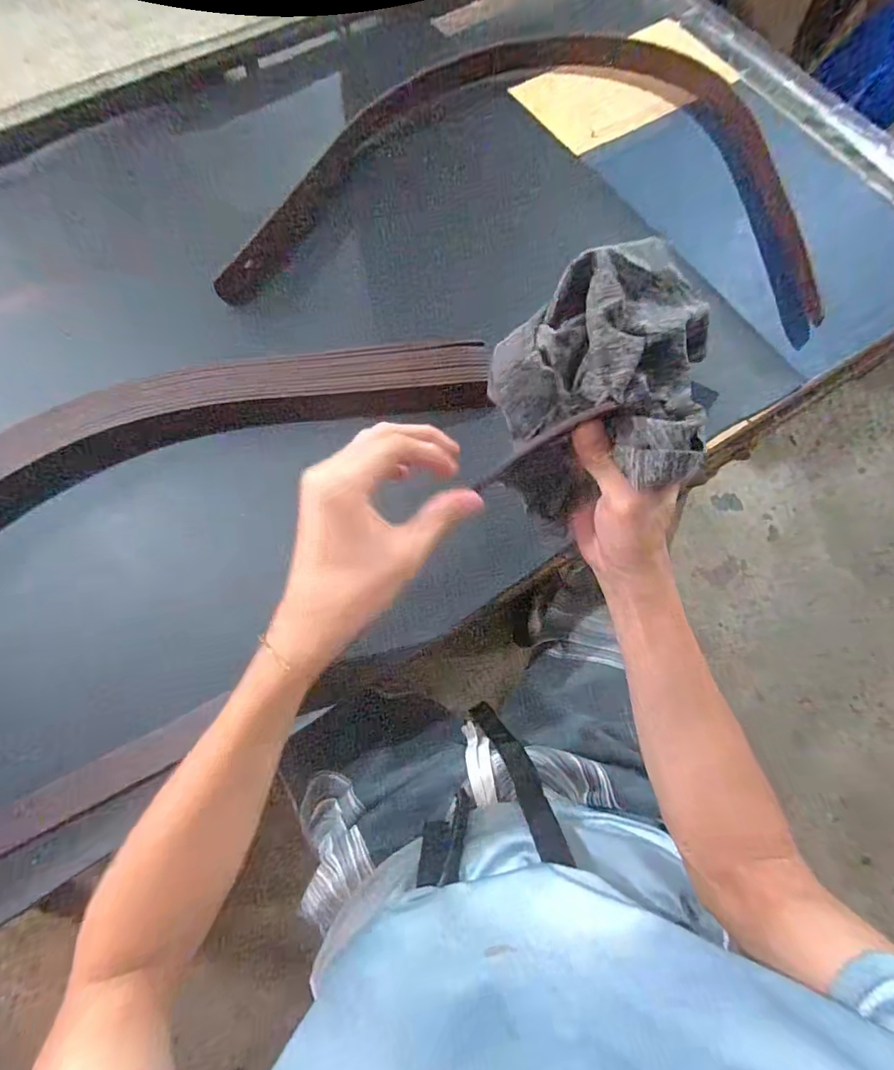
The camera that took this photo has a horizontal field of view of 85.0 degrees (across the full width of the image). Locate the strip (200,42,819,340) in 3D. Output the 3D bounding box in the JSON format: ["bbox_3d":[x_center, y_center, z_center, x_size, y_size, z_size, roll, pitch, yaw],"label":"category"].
[{"bbox_3d":[0.097,-0.483,0.608,0.648,0.039,0.484,5,73,1],"label":"strip"}]

